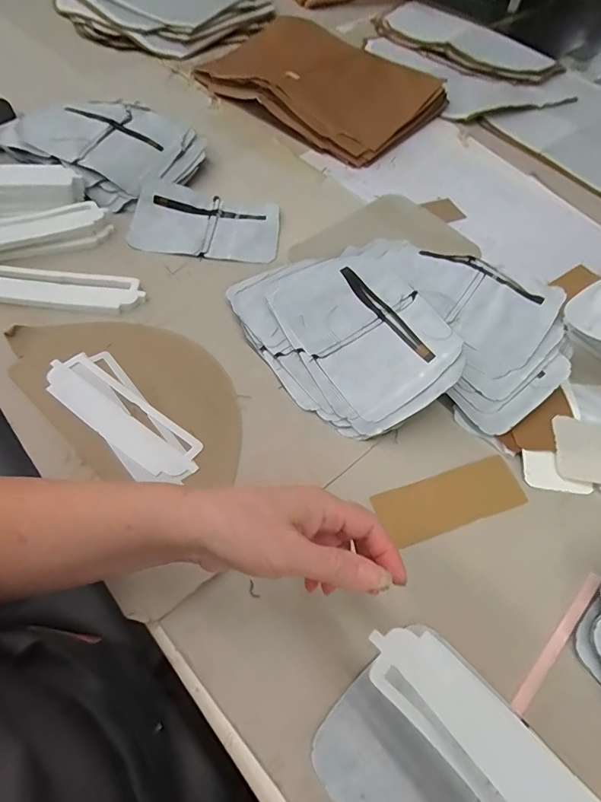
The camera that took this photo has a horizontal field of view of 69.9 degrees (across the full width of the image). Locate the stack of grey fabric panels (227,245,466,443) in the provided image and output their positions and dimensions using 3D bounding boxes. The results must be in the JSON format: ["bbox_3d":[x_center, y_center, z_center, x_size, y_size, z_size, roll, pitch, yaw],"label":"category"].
[{"bbox_3d":[0.050,-0.085,0.478,0.187,0.055,0.252,-25,63,-19],"label":"stack of grey fabric panels"}]

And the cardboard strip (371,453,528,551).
[{"bbox_3d":[0.143,0.094,0.411,0.144,0.004,0.052,-15,62,-13],"label":"cardboard strip"}]

